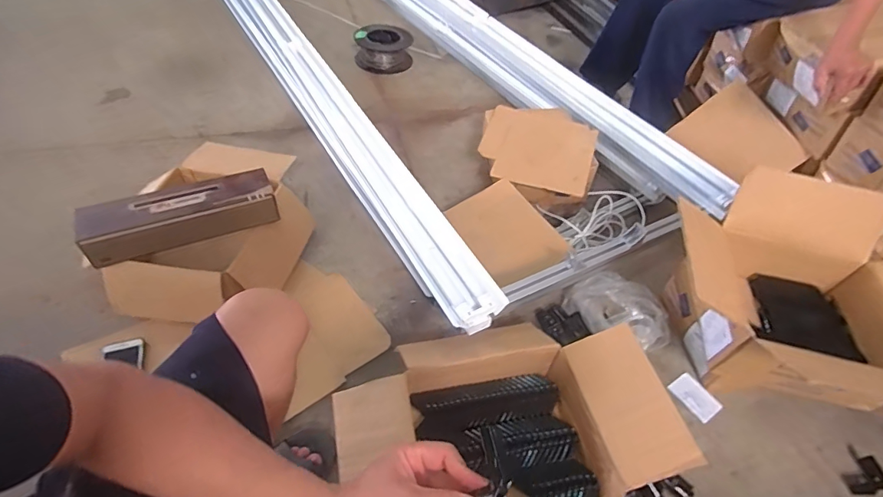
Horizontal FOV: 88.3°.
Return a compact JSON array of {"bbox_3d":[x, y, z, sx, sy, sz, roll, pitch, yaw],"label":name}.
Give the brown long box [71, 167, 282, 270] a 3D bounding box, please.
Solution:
[{"bbox_3d":[-0.567,-0.073,0.999,0.387,0.083,0.110,-16,50,-19],"label":"brown long box"}]

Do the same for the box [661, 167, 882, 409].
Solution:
[{"bbox_3d":[0.726,0.139,0.913,0.578,0.342,0.418,13,47,8],"label":"box"}]

